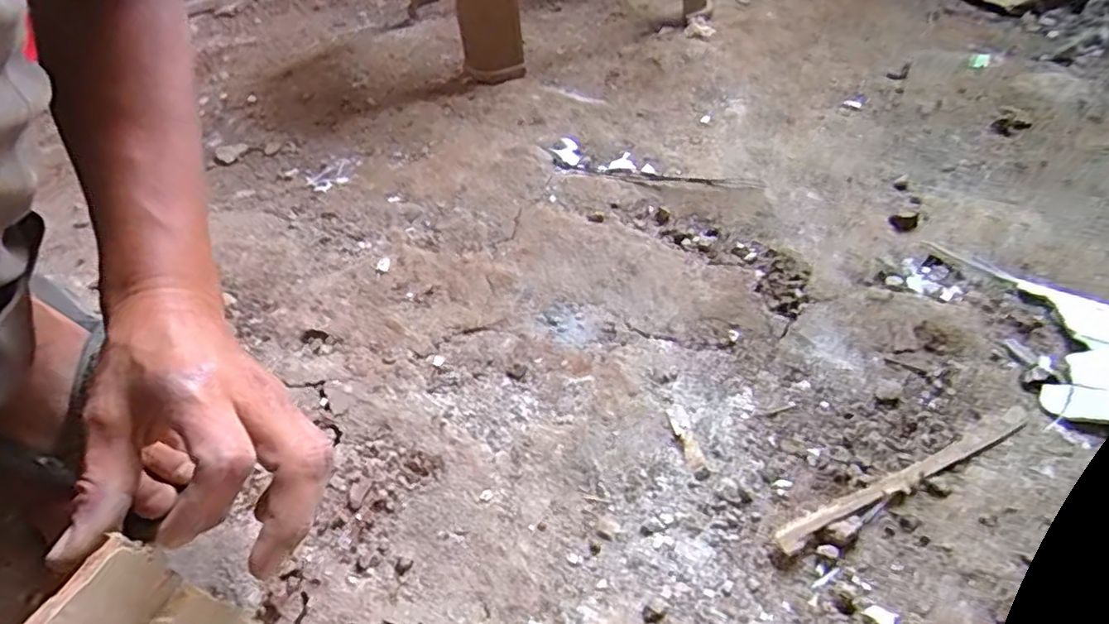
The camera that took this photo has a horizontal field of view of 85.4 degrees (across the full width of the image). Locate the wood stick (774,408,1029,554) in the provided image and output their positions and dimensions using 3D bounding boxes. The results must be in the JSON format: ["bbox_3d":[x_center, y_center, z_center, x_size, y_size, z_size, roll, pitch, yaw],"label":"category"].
[{"bbox_3d":[0.222,0.103,0.378,0.196,0.009,0.013,-20,47,-14],"label":"wood stick"}]

